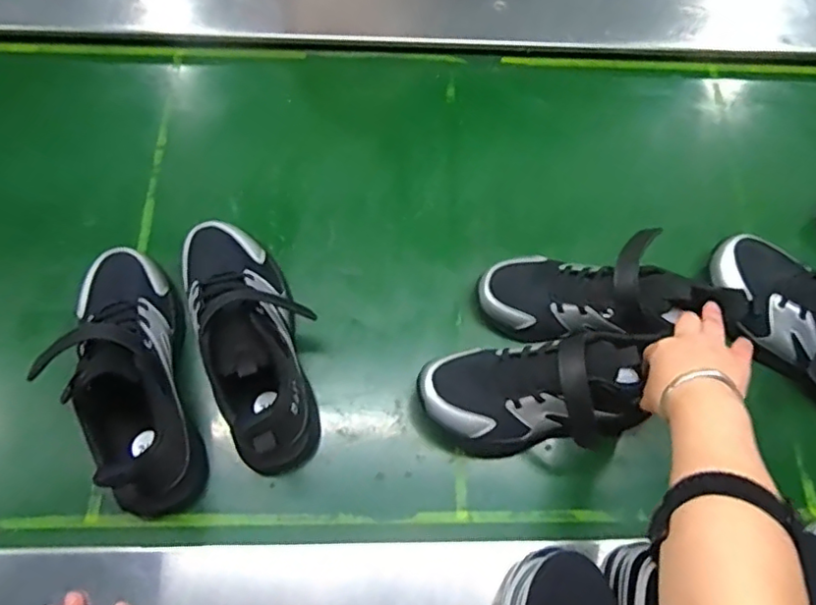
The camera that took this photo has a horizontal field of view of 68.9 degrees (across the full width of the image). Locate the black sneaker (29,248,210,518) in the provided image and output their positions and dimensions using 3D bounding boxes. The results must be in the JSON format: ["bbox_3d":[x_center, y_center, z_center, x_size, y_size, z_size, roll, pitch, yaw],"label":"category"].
[{"bbox_3d":[-0.250,0.062,0.524,0.086,0.124,0.242,-14,71,-7],"label":"black sneaker"}]

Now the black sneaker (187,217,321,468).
[{"bbox_3d":[-0.144,0.028,0.549,0.079,0.116,0.244,-21,72,-9],"label":"black sneaker"}]

